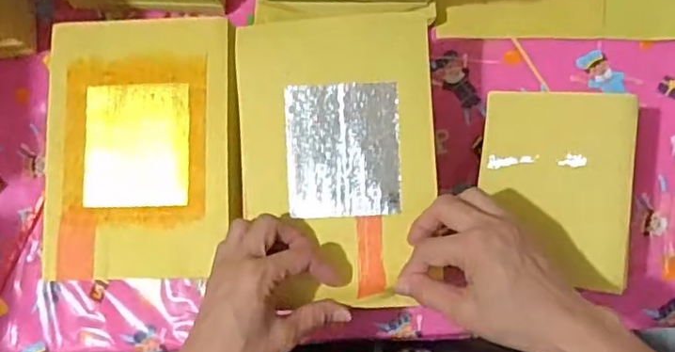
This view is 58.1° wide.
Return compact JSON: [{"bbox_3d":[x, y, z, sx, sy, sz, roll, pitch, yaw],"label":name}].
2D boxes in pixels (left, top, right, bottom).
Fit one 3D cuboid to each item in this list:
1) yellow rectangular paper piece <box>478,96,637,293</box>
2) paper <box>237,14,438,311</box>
[{"bbox_3d":[0.178,0.008,0.505,0.122,0.012,0.153,4,89,31],"label":"yellow rectangular paper piece"},{"bbox_3d":[0.000,-0.014,0.481,0.152,0.026,0.223,-3,79,-1],"label":"paper"}]

